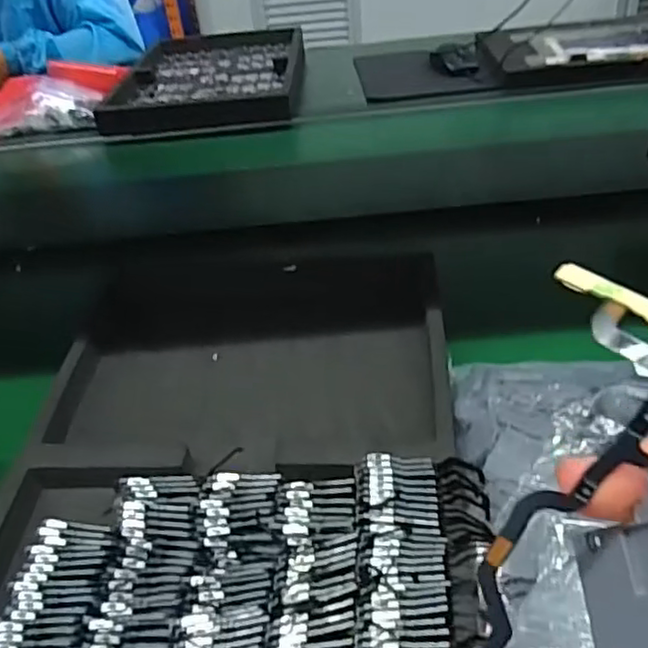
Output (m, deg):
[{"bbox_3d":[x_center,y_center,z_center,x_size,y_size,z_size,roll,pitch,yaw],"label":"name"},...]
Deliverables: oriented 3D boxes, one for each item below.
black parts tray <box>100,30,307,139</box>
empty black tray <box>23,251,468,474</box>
[{"bbox_3d":[-0.189,-0.452,1.145,0.305,0.048,0.482,-5,39,2],"label":"black parts tray"},{"bbox_3d":[-0.055,0.022,0.512,0.291,0.041,0.241,-3,39,5],"label":"empty black tray"}]

